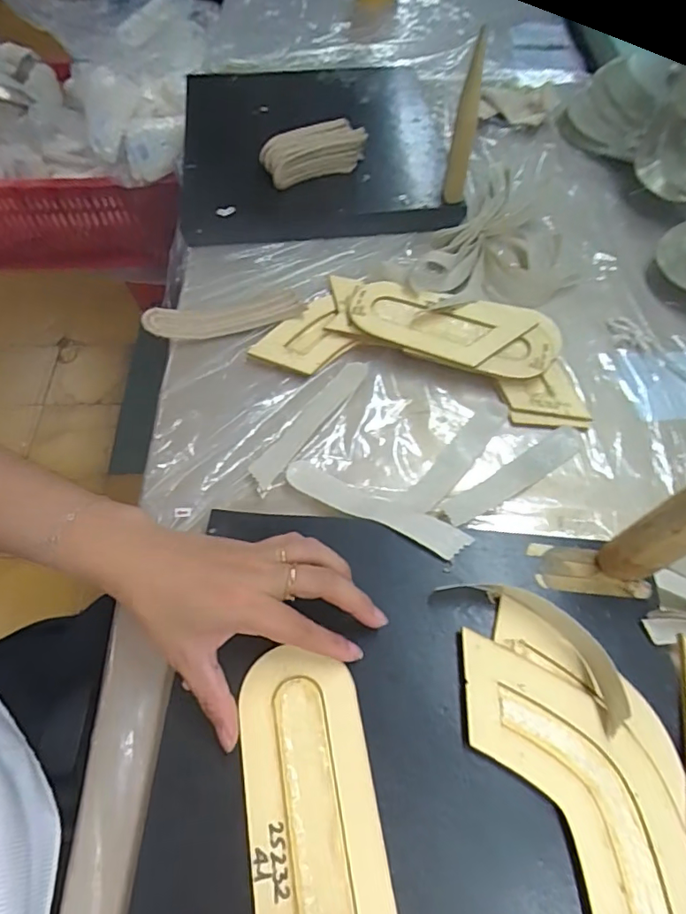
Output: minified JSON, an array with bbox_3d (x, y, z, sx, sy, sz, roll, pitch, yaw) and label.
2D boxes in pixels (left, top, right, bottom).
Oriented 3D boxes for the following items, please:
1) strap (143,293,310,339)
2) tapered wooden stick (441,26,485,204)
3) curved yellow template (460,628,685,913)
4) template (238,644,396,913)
[{"bbox_3d":[-0.110,-0.131,0.490,0.141,0.020,0.034,-11,60,-7],"label":"strap"},{"bbox_3d":[0.119,-0.317,0.522,0.022,0.154,0.026,10,60,5],"label":"tapered wooden stick"},{"bbox_3d":[0.124,0.234,0.259,0.107,0.006,0.269,2,59,0],"label":"curved yellow template"},{"bbox_3d":[-0.014,0.202,0.282,0.069,0.006,0.186,-8,60,-6],"label":"template"}]

